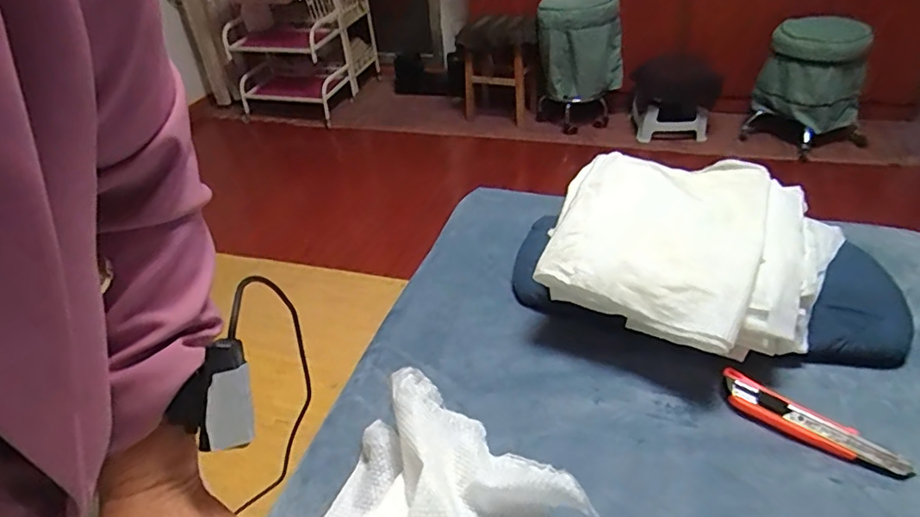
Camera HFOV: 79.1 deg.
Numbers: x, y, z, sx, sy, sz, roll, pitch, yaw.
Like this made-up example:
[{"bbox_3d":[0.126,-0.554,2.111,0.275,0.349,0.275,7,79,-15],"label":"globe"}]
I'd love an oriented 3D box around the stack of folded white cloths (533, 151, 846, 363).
[{"bbox_3d":[0.275,-0.030,0.670,0.301,0.070,0.328,17,41,27],"label":"stack of folded white cloths"}]

